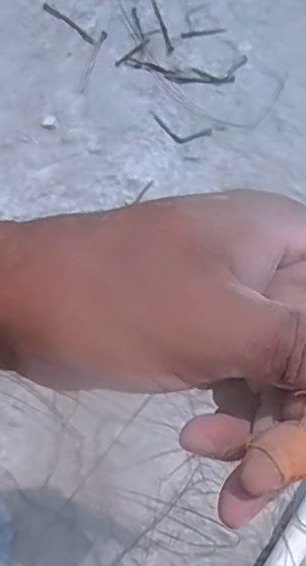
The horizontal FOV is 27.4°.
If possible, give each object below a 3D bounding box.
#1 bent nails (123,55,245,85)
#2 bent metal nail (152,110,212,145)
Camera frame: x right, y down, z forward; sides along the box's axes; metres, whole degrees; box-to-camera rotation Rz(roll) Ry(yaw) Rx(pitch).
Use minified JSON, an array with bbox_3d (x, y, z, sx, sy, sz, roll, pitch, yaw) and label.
[{"bbox_3d":[0.038,-0.231,0.681,0.129,0.004,0.031,-2,79,-2],"label":"bent nails"},{"bbox_3d":[0.028,-0.162,0.670,0.068,0.004,0.025,16,79,2],"label":"bent metal nail"}]

